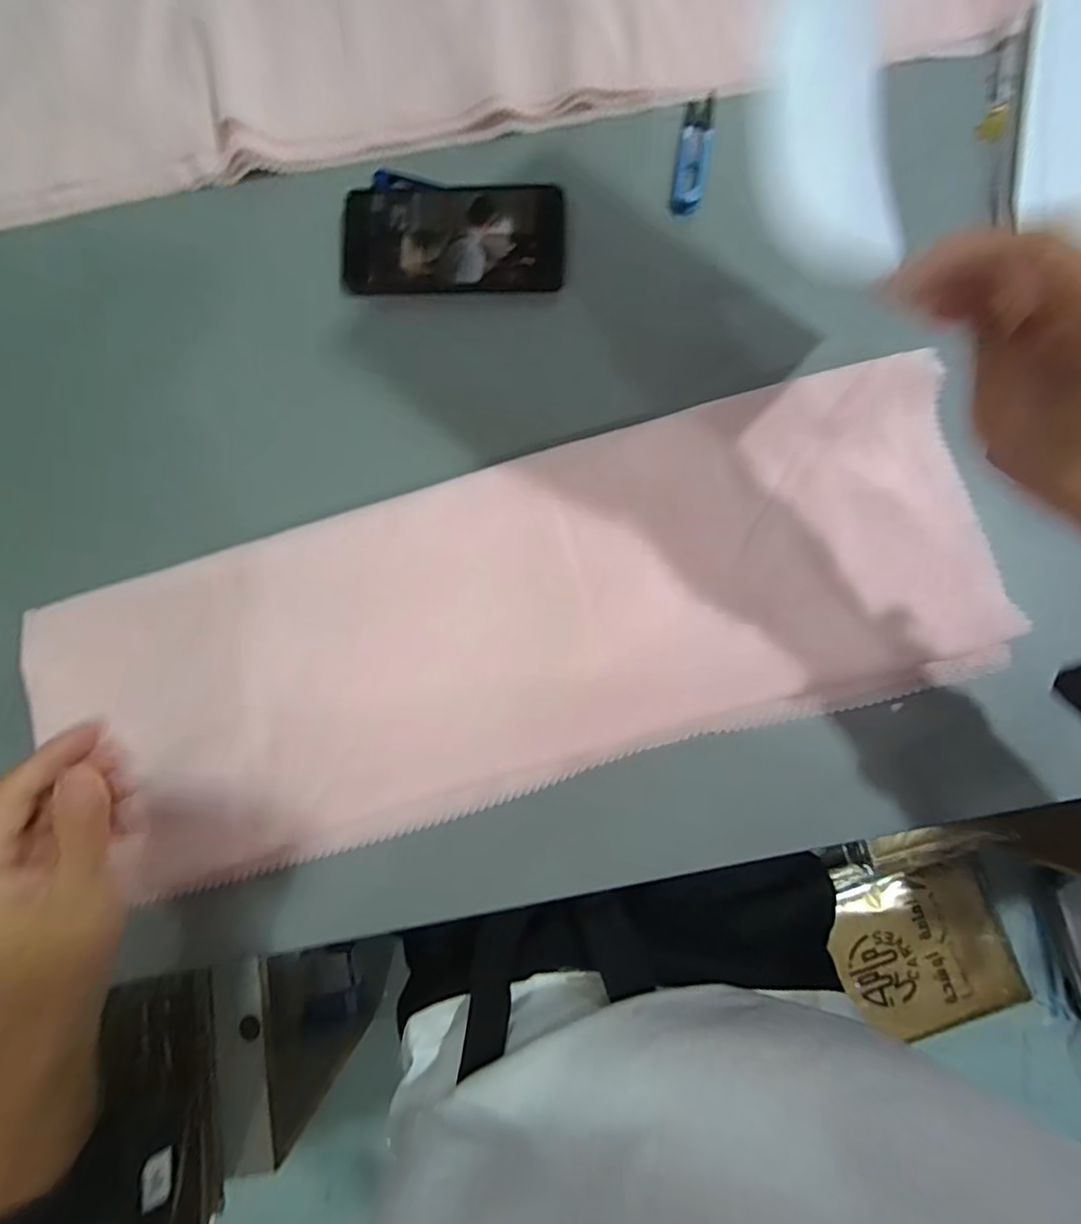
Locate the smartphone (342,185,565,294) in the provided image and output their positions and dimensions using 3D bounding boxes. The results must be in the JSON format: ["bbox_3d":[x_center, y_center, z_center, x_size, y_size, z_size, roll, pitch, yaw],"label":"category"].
[{"bbox_3d":[-0.066,-0.279,0.415,0.164,0.009,0.077,0,83,2],"label":"smartphone"}]

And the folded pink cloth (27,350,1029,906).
[{"bbox_3d":[-0.010,0.007,0.370,0.596,0.015,0.217,-16,87,0],"label":"folded pink cloth"}]

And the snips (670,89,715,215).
[{"bbox_3d":[0.115,-0.342,0.418,0.025,0.011,0.088,9,84,3],"label":"snips"}]

